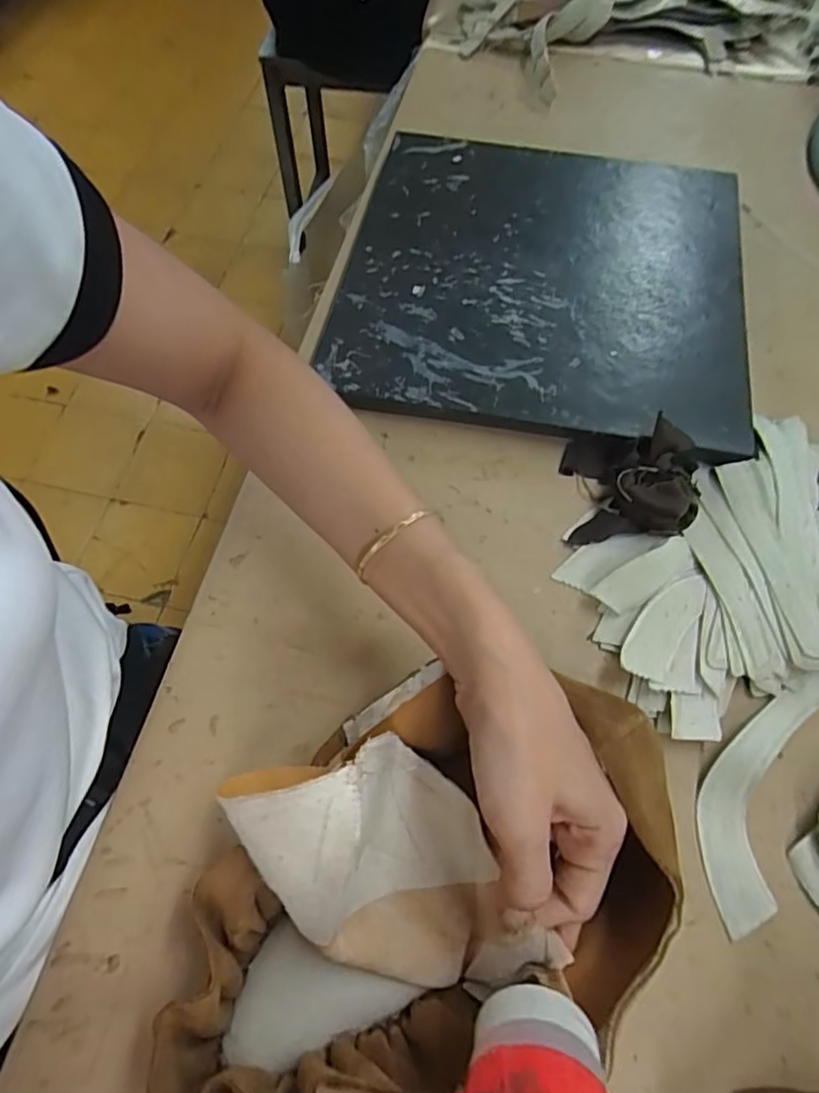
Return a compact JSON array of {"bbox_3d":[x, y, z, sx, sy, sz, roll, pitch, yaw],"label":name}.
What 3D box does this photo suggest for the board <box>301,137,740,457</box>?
[{"bbox_3d":[0.108,-0.214,0.486,0.304,0.028,0.303,11,64,5],"label":"board"}]

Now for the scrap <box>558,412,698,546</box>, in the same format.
[{"bbox_3d":[0.145,-0.044,0.396,0.077,0.040,0.075,-1,64,-1],"label":"scrap"}]

